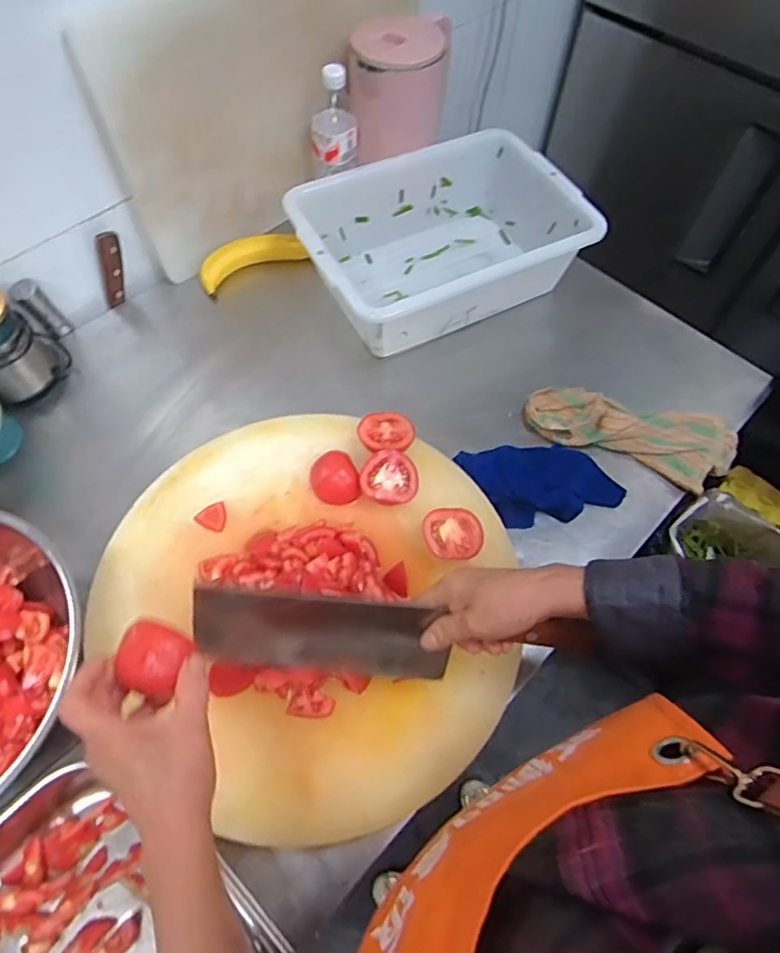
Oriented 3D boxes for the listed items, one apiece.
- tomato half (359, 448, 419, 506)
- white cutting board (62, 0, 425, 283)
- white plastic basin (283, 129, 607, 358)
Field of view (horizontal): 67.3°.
[{"bbox_3d":[0.000,0.003,0.675,0.065,0.031,0.060,1,61,-1],"label":"tomato half"},{"bbox_3d":[-0.155,-0.565,0.855,0.554,0.328,0.034,-39,54,-16],"label":"white cutting board"},{"bbox_3d":[0.061,-0.352,0.874,0.386,0.157,0.268,-20,64,-12],"label":"white plastic basin"}]

